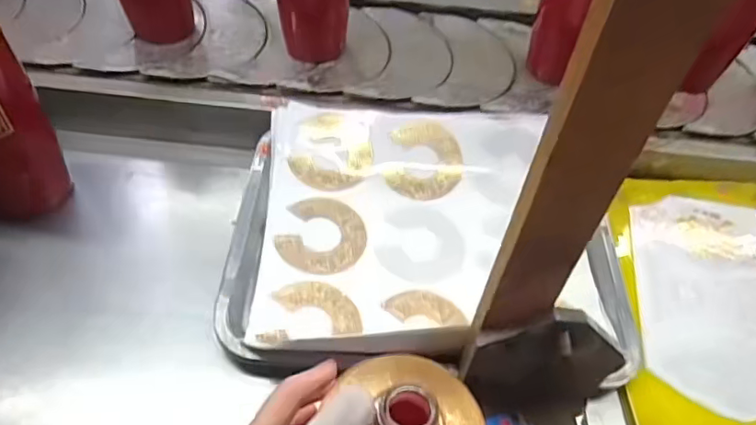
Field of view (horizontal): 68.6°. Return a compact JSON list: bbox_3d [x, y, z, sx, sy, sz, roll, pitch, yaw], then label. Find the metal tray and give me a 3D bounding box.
[{"bbox_3d":[0.046,0.011,0.516,0.342,0.028,0.284,4,53,-1],"label":"metal tray"}]

